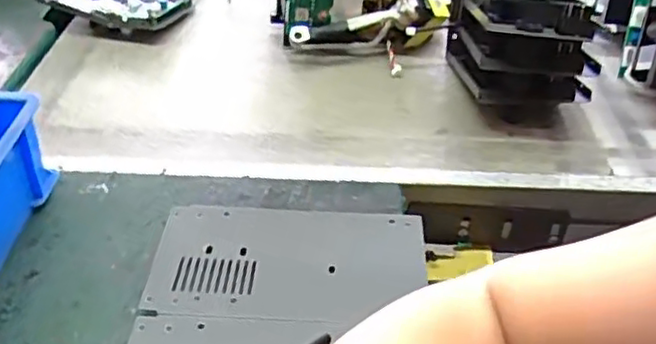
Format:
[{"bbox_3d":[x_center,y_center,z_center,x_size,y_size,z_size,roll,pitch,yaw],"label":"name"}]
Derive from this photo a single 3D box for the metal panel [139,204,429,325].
[{"bbox_3d":[-0.028,0.066,0.510,0.196,0.010,0.117,5,37,2],"label":"metal panel"}]

